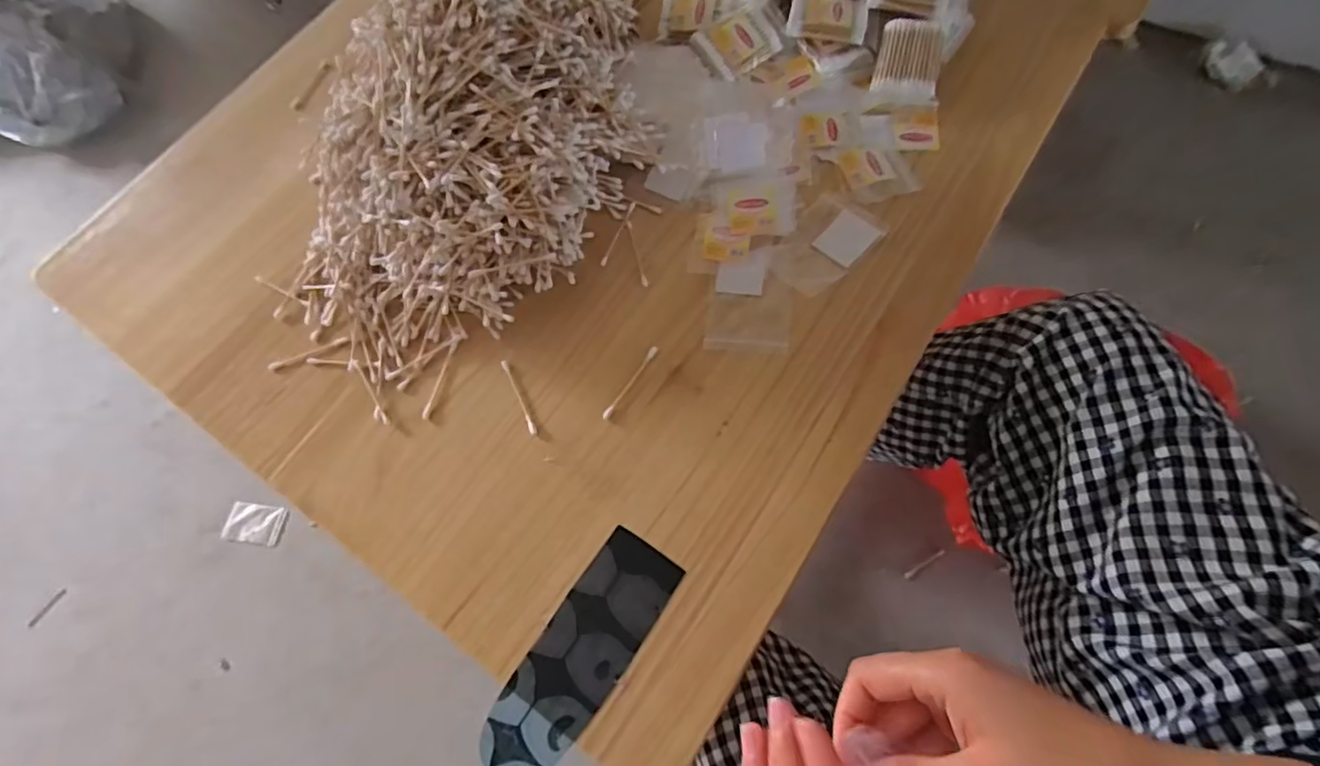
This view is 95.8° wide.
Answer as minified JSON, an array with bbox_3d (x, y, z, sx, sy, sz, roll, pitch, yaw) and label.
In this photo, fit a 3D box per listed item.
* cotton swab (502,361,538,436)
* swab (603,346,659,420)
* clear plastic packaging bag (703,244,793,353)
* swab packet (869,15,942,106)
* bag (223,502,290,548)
[{"bbox_3d":[-0.115,0.011,0.484,0.006,0.004,0.070,-27,67,-4],"label":"cotton swab"},{"bbox_3d":[-0.023,-0.001,0.476,0.007,0.006,0.070,31,75,18],"label":"swab"},{"bbox_3d":[0.075,-0.069,0.493,0.065,0.006,0.088,4,76,10],"label":"clear plastic packaging bag"},{"bbox_3d":[0.228,-0.295,0.549,0.054,0.012,0.078,10,89,21],"label":"swab packet"},{"bbox_3d":[-0.690,0.240,1.017,0.110,0.005,0.064,6,68,10],"label":"bag"}]

